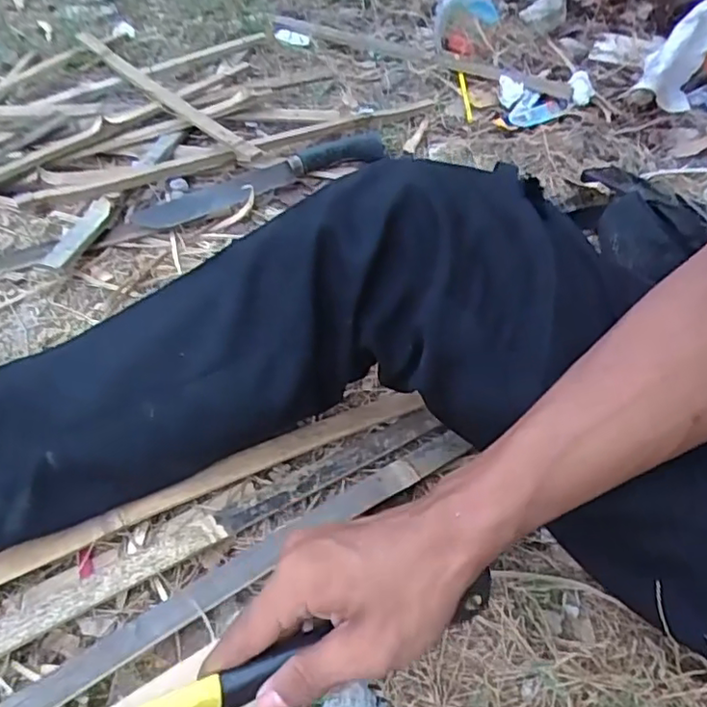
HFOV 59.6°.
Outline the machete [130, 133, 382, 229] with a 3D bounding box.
[{"bbox_3d":[-0.096,-0.196,0.689,0.302,0.030,0.048,-25,55,-25],"label":"machete"}]

